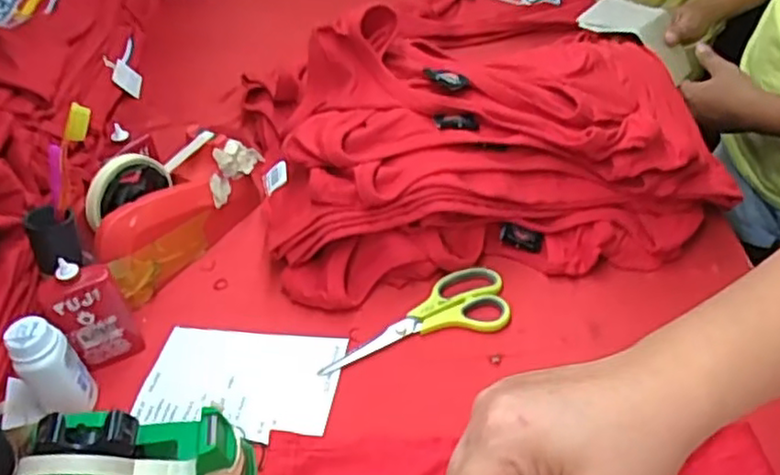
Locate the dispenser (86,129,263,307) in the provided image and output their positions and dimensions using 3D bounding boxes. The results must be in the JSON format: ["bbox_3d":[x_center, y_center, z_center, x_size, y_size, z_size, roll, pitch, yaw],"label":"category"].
[{"bbox_3d":[-0.213,-0.033,0.686,0.058,0.116,0.194,26,52,29],"label":"dispenser"}]

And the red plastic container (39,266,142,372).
[{"bbox_3d":[-0.253,0.071,0.588,0.057,0.108,0.023,-28,48,-22],"label":"red plastic container"}]

